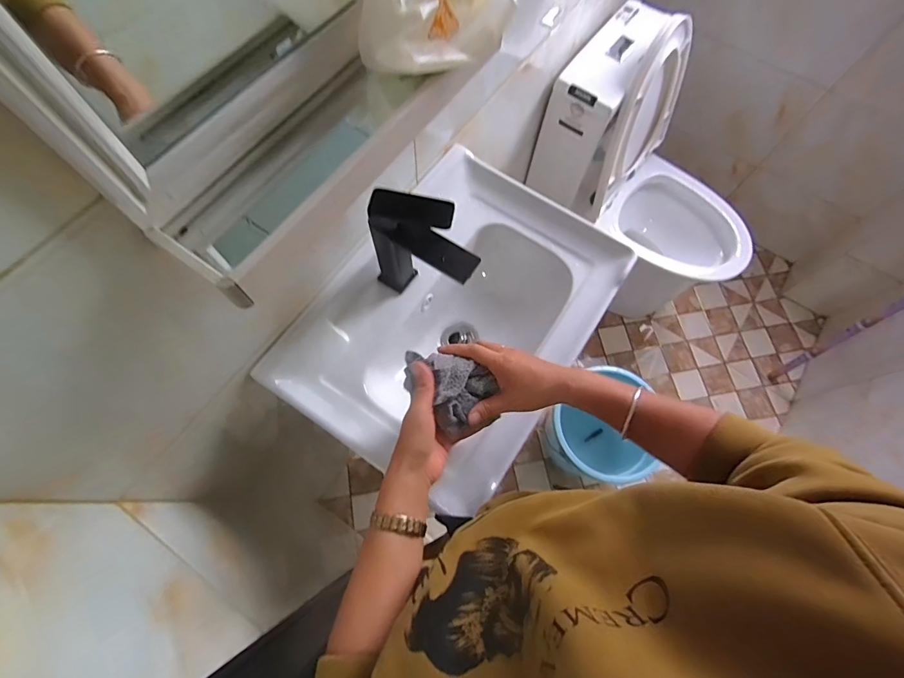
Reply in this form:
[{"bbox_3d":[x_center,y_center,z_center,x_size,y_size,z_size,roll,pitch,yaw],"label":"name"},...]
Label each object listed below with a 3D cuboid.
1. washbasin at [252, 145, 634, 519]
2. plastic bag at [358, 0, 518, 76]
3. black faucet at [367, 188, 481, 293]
[{"bbox_3d":[0.008,-0.019,0.698,0.355,0.160,0.487,32,71,10],"label":"washbasin"},{"bbox_3d":[-0.022,-0.294,0.371,0.145,0.078,0.092,-40,75,-15],"label":"plastic bag"},{"bbox_3d":[-0.033,-0.109,0.593,0.151,0.188,0.072,32,71,10],"label":"black faucet"}]

